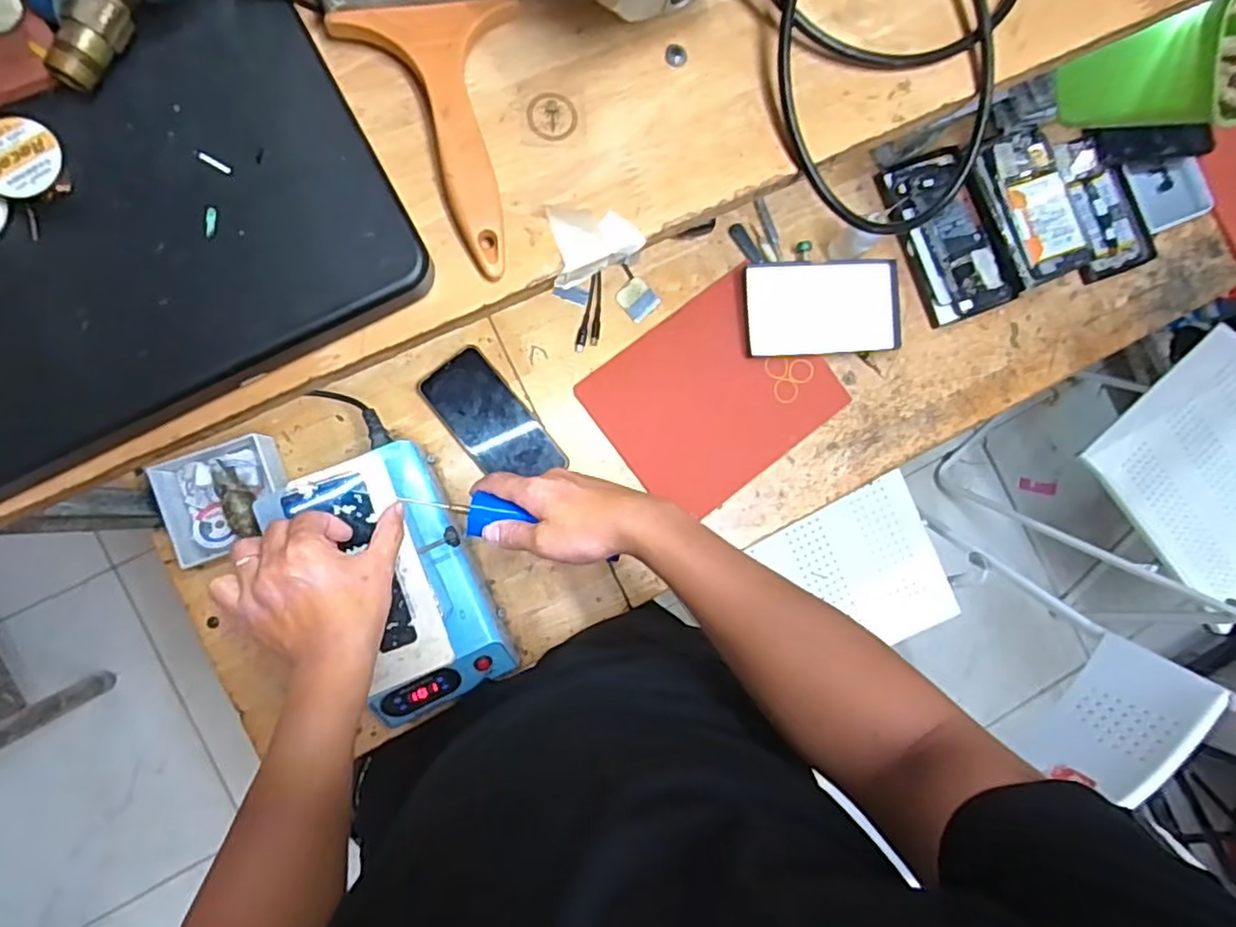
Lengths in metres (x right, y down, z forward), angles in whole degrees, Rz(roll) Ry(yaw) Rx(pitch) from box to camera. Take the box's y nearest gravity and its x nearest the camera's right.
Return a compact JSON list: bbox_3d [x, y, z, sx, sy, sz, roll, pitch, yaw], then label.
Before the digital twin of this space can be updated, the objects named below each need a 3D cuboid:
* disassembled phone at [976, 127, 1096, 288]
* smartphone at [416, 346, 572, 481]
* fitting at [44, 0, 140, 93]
[{"bbox_3d":[0.462,-0.286,0.714,0.081,0.016,0.161,-22,86,10],"label":"disassembled phone"},{"bbox_3d":[-0.135,-0.045,0.690,0.076,0.016,0.157,-39,92,-8],"label":"smartphone"},{"bbox_3d":[-0.205,-0.169,0.253,0.016,0.013,0.044,26,84,-5],"label":"fitting"}]

